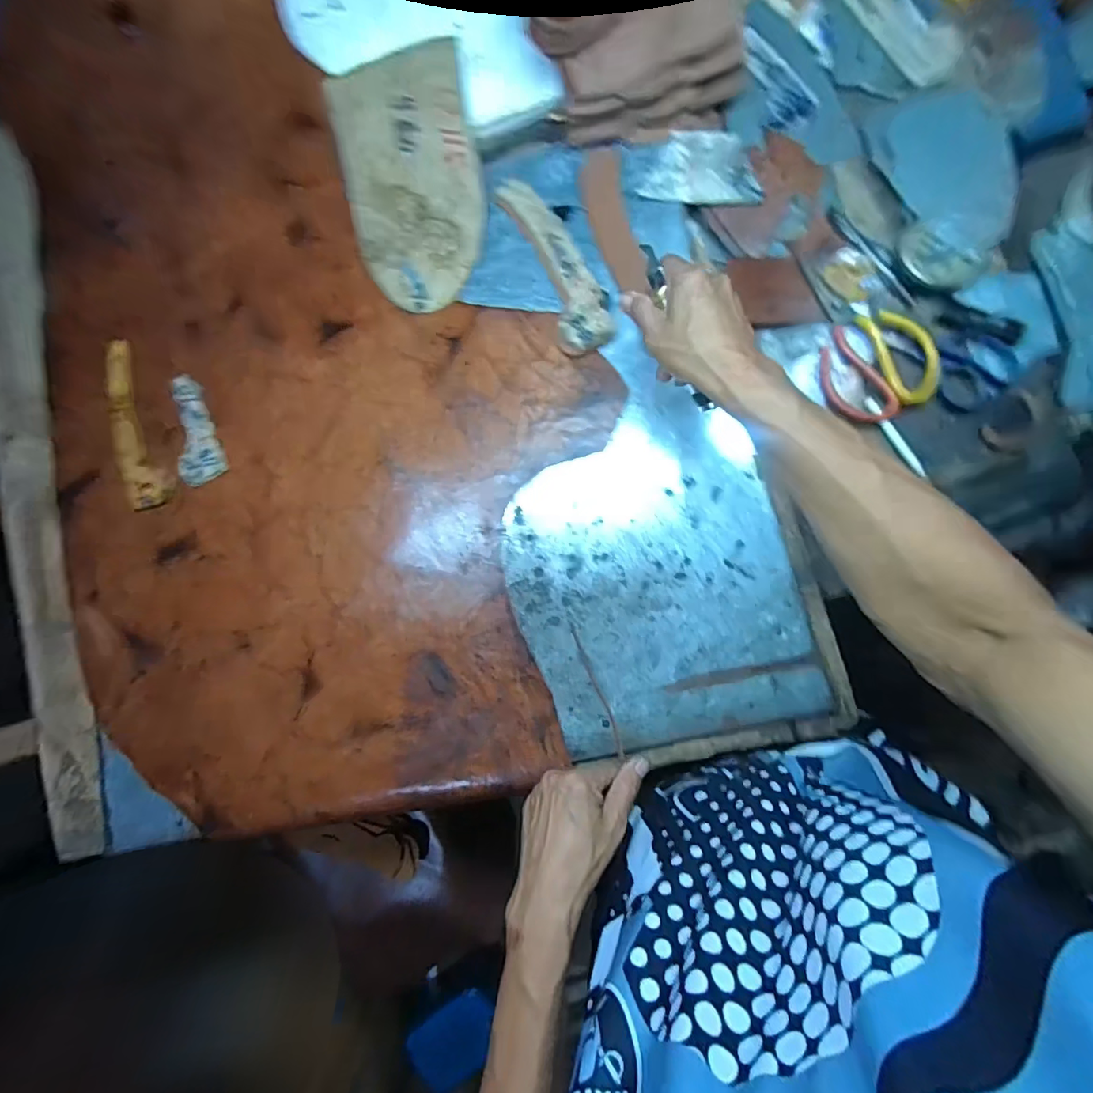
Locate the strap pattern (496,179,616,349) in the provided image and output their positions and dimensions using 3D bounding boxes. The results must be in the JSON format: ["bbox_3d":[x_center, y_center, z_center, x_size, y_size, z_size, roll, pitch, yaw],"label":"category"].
[{"bbox_3d":[0.011,-0.298,0.532,0.050,0.008,0.206,-23,81,7],"label":"strap pattern"}]

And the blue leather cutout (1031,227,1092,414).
[{"bbox_3d":[0.534,-0.219,0.494,0.084,0.010,0.189,-8,86,6],"label":"blue leather cutout"}]

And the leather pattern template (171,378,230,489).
[{"bbox_3d":[-0.403,-0.131,0.581,0.056,0.007,0.126,-22,85,5],"label":"leather pattern template"}]

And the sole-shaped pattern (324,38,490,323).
[{"bbox_3d":[-0.144,-0.397,0.551,0.143,0.009,0.271,-11,91,3],"label":"sole-shaped pattern"}]

